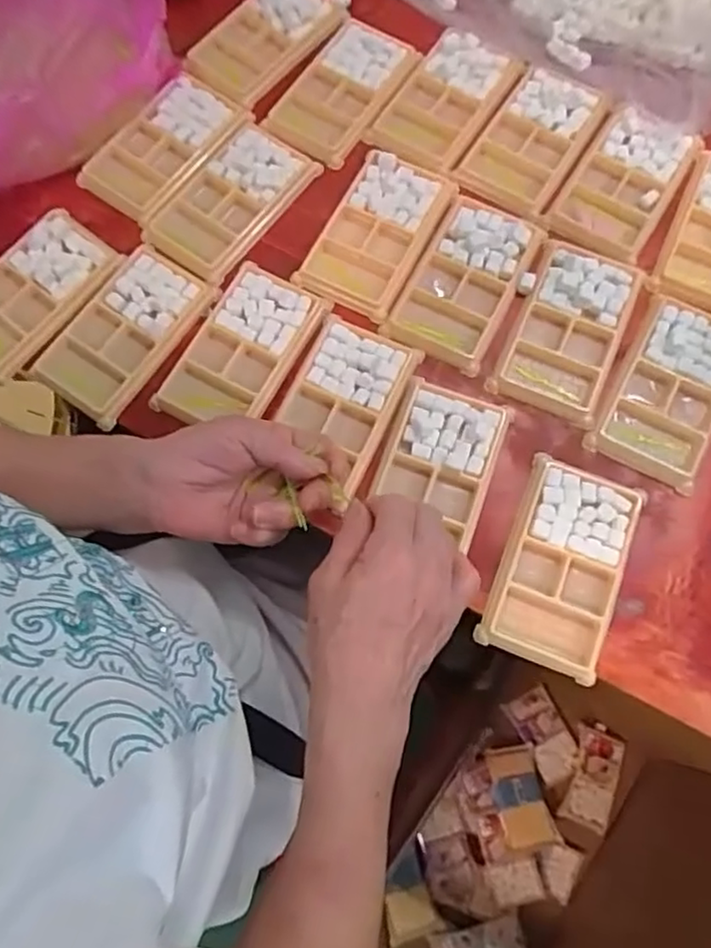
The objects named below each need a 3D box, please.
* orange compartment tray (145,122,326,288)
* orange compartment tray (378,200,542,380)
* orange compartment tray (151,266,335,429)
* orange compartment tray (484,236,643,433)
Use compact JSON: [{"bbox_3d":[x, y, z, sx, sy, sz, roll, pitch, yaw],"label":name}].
[{"bbox_3d":[-0.102,-0.224,0.536,0.081,0.011,0.134,34,77,11],"label":"orange compartment tray"},{"bbox_3d":[0.083,-0.150,0.513,0.081,0.013,0.137,25,76,9],"label":"orange compartment tray"},{"bbox_3d":[-0.086,-0.091,0.501,0.078,0.013,0.132,29,77,10],"label":"orange compartment tray"},{"bbox_3d":[0.159,-0.109,0.499,0.078,0.010,0.136,23,76,8],"label":"orange compartment tray"}]

